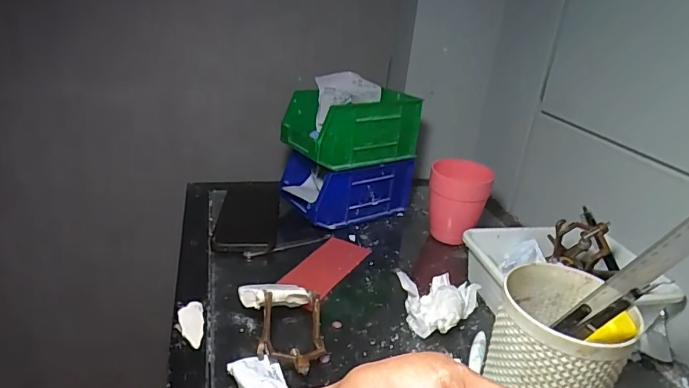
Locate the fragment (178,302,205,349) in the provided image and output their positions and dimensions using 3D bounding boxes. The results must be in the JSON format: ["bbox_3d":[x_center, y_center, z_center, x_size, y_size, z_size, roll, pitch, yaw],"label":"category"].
[{"bbox_3d":[-0.146,0.124,0.442,0.022,0.010,0.049,-5,41,-18],"label":"fragment"}]

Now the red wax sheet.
[{"bbox_3d":[-0.025,0.089,0.551,0.055,0.006,0.150,22,26,21],"label":"red wax sheet"}]

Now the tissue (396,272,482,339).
[{"bbox_3d":[0.101,0.114,0.484,0.078,0.039,0.063,-2,26,-12],"label":"tissue"}]

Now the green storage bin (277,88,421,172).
[{"bbox_3d":[0.010,-0.095,0.646,0.175,0.083,0.096,-13,31,-32],"label":"green storage bin"}]

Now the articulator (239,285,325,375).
[{"bbox_3d":[-0.056,0.118,0.422,0.072,0.057,0.079,-2,26,-13],"label":"articulator"}]

